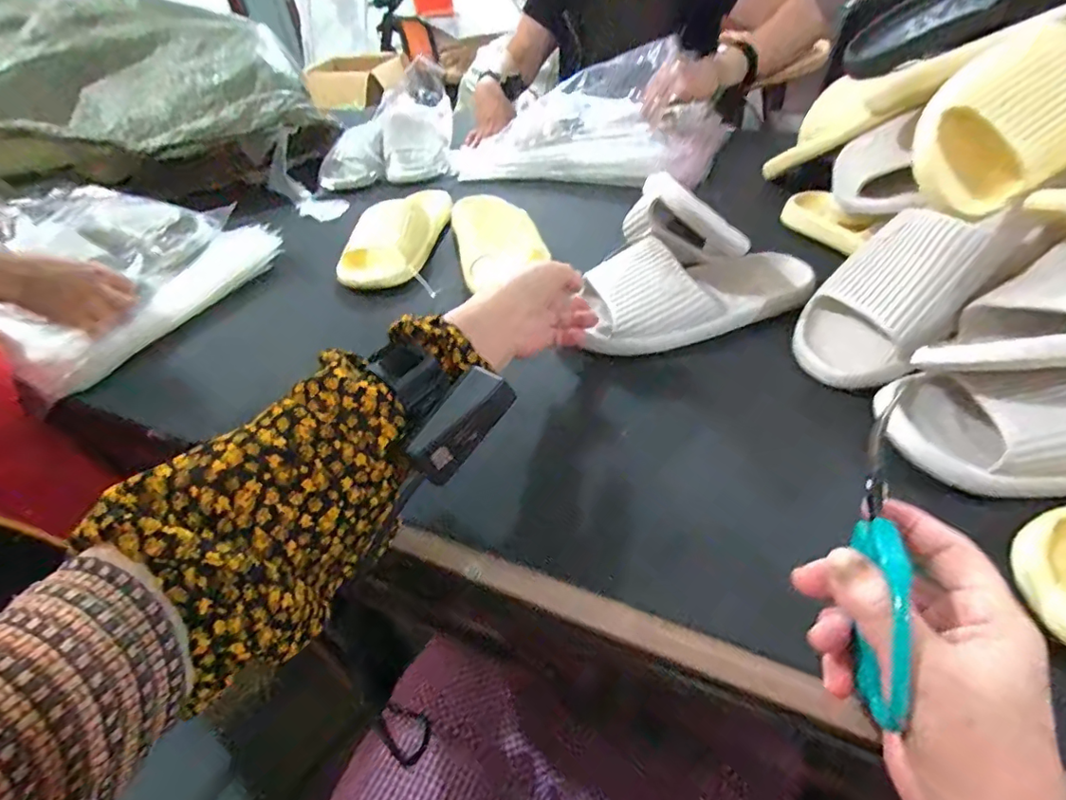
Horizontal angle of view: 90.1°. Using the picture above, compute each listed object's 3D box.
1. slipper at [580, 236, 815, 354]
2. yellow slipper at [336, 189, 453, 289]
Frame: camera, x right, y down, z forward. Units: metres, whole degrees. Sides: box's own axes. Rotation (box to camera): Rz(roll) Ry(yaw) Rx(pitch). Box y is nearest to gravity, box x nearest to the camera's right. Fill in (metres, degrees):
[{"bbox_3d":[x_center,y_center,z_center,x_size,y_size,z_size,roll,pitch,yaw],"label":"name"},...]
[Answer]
[{"bbox_3d":[0.153,-0.109,0.521,0.242,0.069,0.104,-12,41,-12],"label":"slipper"},{"bbox_3d":[-0.177,-0.220,0.691,0.102,0.053,0.217,6,44,15],"label":"yellow slipper"}]

